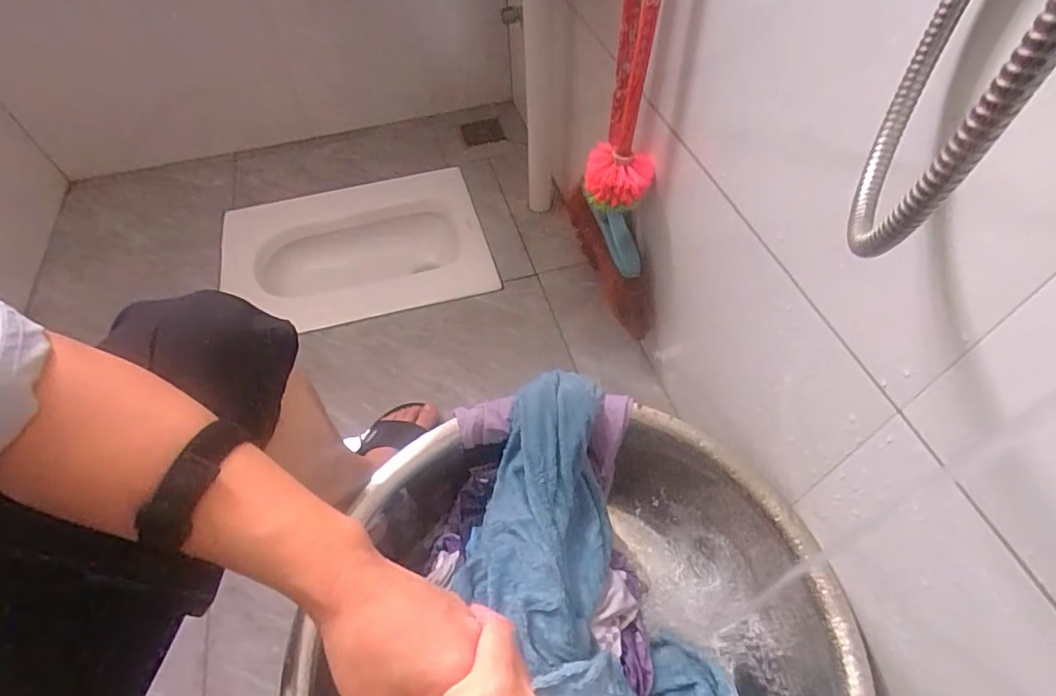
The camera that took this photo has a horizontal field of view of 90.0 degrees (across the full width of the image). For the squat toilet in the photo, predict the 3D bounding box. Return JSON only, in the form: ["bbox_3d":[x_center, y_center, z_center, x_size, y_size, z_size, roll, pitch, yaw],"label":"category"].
[{"bbox_3d":[-0.384,-0.187,1.185,0.567,0.139,0.419,-13,55,-8],"label":"squat toilet"}]

